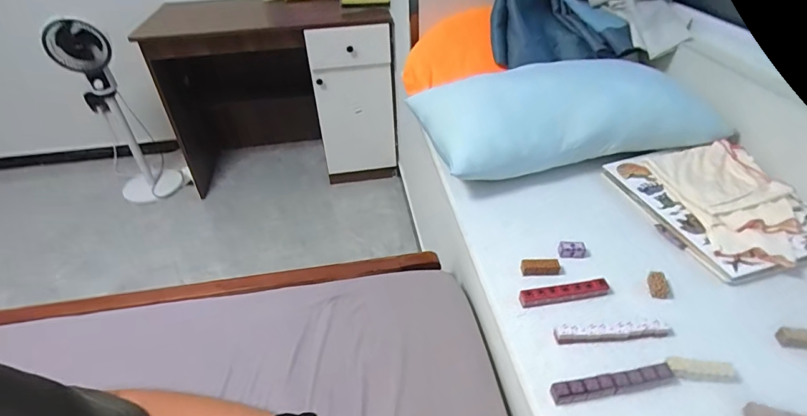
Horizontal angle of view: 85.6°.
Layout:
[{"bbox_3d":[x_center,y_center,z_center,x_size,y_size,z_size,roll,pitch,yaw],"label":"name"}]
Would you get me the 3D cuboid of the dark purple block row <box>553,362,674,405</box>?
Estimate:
[{"bbox_3d":[0.278,0.231,0.577,0.165,0.022,0.023,-9,41,-6],"label":"dark purple block row"}]

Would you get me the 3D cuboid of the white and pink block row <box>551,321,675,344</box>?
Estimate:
[{"bbox_3d":[0.307,0.183,0.640,0.170,0.026,0.019,-3,41,0],"label":"white and pink block row"}]

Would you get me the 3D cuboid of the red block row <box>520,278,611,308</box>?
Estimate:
[{"bbox_3d":[0.258,0.136,0.701,0.141,0.019,0.023,-8,41,-5],"label":"red block row"}]

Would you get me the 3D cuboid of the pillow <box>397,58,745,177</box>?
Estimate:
[{"bbox_3d":[0.361,-0.240,1.026,0.614,0.127,0.361,-9,41,-7],"label":"pillow"}]

